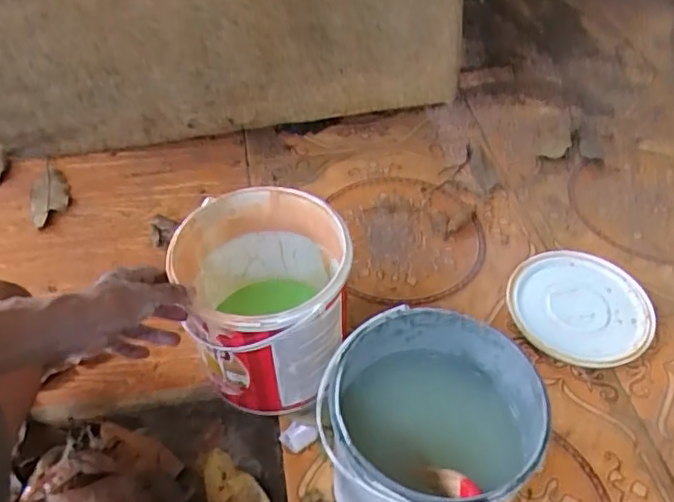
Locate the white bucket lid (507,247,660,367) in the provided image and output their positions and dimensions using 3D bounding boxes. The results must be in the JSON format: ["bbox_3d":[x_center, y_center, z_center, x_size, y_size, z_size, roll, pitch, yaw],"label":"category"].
[{"bbox_3d":[0.313,0.069,0.789,0.173,0.011,0.176,0,48,0],"label":"white bucket lid"}]

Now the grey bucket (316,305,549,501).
[{"bbox_3d":[0.083,0.182,0.574,0.175,0.189,0.177,1,48,-1],"label":"grey bucket"}]

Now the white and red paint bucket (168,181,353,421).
[{"bbox_3d":[-0.079,0.050,0.676,0.175,0.184,0.180,0,48,0],"label":"white and red paint bucket"}]

